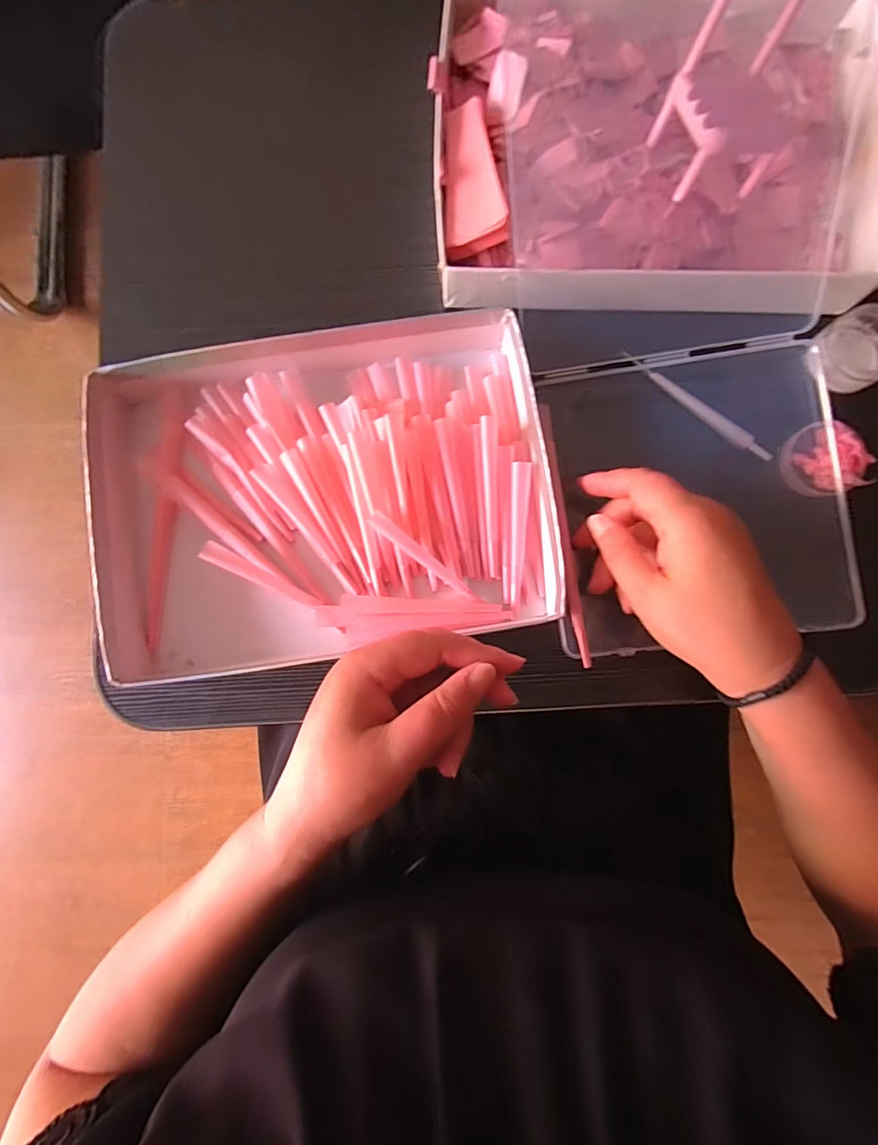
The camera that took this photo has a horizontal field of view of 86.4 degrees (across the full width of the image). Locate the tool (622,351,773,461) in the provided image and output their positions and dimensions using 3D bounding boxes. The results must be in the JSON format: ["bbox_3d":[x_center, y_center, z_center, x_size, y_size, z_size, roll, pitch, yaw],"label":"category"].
[{"bbox_3d":[0.186,-0.121,0.337,0.125,0.007,0.008,40,89,5],"label":"tool"}]

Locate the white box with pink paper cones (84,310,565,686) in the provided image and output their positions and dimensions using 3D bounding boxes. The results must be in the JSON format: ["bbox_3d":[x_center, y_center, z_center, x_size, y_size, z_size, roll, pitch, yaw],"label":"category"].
[{"bbox_3d":[-0.079,-0.058,0.323,0.297,0.041,0.227,-11,85,2],"label":"white box with pink paper cones"}]

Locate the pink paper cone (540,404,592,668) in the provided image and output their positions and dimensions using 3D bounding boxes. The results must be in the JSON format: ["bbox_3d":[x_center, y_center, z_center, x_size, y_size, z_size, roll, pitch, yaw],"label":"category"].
[{"bbox_3d":[0.087,-0.028,0.324,0.010,0.011,0.183,-7,85,2],"label":"pink paper cone"}]

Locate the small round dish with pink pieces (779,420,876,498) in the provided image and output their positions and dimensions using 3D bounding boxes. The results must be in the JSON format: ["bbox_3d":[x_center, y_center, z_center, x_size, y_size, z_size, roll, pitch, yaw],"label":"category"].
[{"bbox_3d":[0.270,-0.079,0.326,0.048,0.021,0.051,0,86,3],"label":"small round dish with pink pieces"}]

